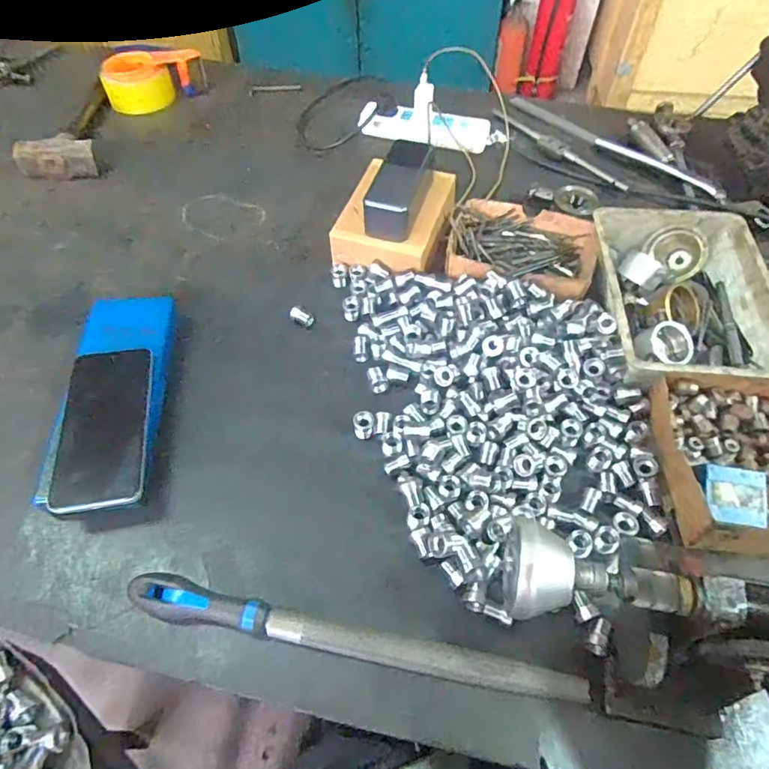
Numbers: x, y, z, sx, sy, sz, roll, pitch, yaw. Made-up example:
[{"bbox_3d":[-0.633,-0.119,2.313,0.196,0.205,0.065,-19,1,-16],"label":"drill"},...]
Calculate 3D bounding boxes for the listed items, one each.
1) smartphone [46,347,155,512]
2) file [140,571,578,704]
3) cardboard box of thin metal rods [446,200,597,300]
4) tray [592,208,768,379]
[{"bbox_3d":[-0.261,0.037,0.490,0.076,0.013,0.173,-3,55,-14],"label":"smartphone"},{"bbox_3d":[-0.024,0.199,0.405,0.350,0.028,0.024,10,54,6],"label":"file"},{"bbox_3d":[0.168,-0.161,0.645,0.183,0.043,0.137,11,55,7],"label":"cardboard box of thin metal rods"},{"bbox_3d":[0.328,-0.095,0.583,0.170,0.063,0.239,6,54,3],"label":"tray"}]

